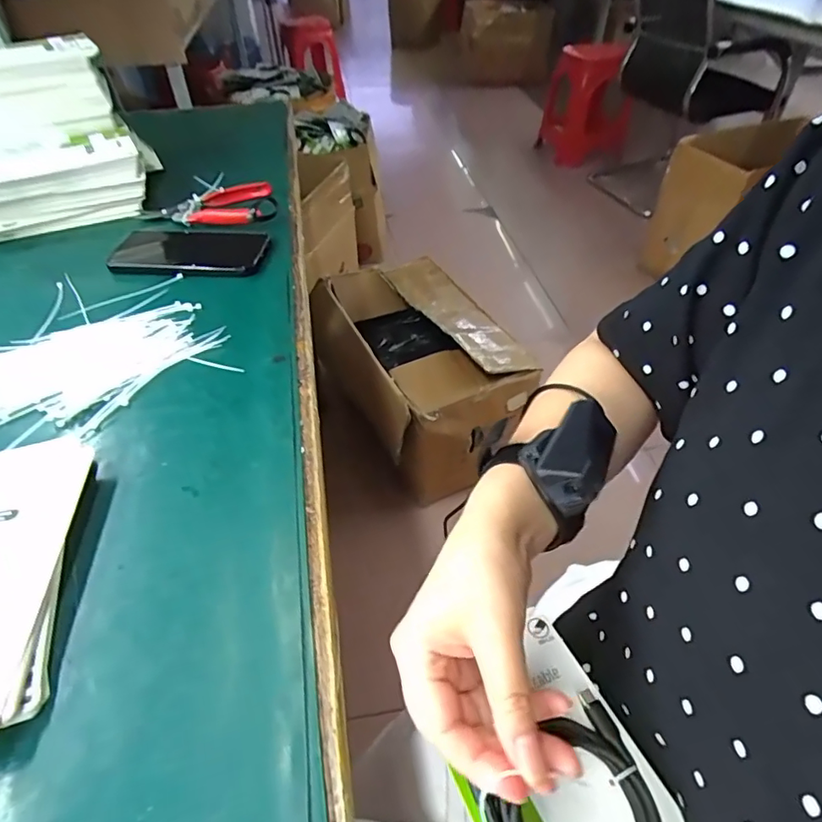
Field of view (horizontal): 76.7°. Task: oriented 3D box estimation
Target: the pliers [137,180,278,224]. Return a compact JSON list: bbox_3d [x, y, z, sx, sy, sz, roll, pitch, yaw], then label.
[{"bbox_3d":[-0.235,-0.238,0.613,0.152,0.020,0.096,-18,48,-16],"label":"pliers"}]

